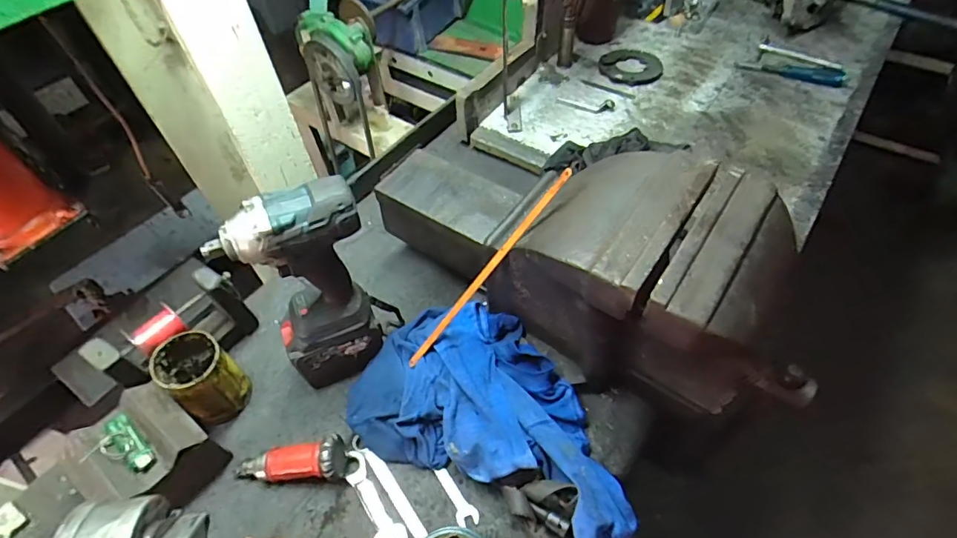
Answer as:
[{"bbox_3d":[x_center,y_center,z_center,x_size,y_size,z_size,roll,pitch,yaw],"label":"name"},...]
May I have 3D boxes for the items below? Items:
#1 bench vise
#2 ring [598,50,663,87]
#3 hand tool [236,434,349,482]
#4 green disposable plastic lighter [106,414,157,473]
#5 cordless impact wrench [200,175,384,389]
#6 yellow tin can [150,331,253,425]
[{"bbox_3d":[0.104,-0.017,0.595,0.551,0.238,0.186,28,59,22],"label":"bench vise"},{"bbox_3d":[0.314,-0.417,1.028,0.125,0.012,0.125,-1,53,2],"label":"ring"},{"bbox_3d":[-0.227,0.229,0.589,0.136,0.052,0.050,-5,53,-1],"label":"hand tool"},{"bbox_3d":[-0.386,0.193,0.550,0.079,0.011,0.028,33,61,24],"label":"green disposable plastic lighter"},{"bbox_3d":[-0.184,0.032,0.580,0.143,0.281,0.075,-16,54,-9],"label":"cordless impact wrench"},{"bbox_3d":[-0.342,0.136,0.624,0.089,0.114,0.075,28,59,22],"label":"yellow tin can"}]

